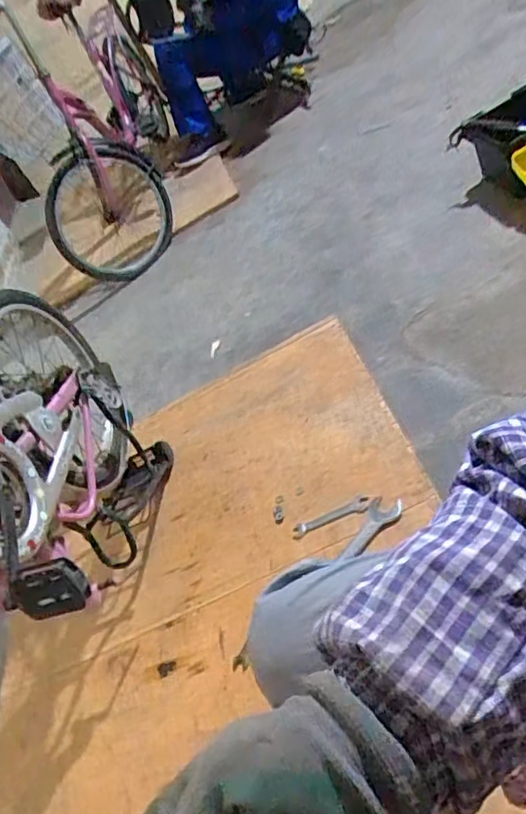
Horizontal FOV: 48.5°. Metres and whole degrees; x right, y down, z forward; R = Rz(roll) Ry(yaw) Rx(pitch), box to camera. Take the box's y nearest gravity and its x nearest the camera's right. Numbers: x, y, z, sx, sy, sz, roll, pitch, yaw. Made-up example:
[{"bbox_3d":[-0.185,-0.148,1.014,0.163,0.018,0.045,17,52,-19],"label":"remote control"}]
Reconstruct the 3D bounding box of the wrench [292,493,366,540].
[{"bbox_3d":[0.127,0.208,1.100,0.152,0.012,0.038,-27,55,10],"label":"wrench"}]

